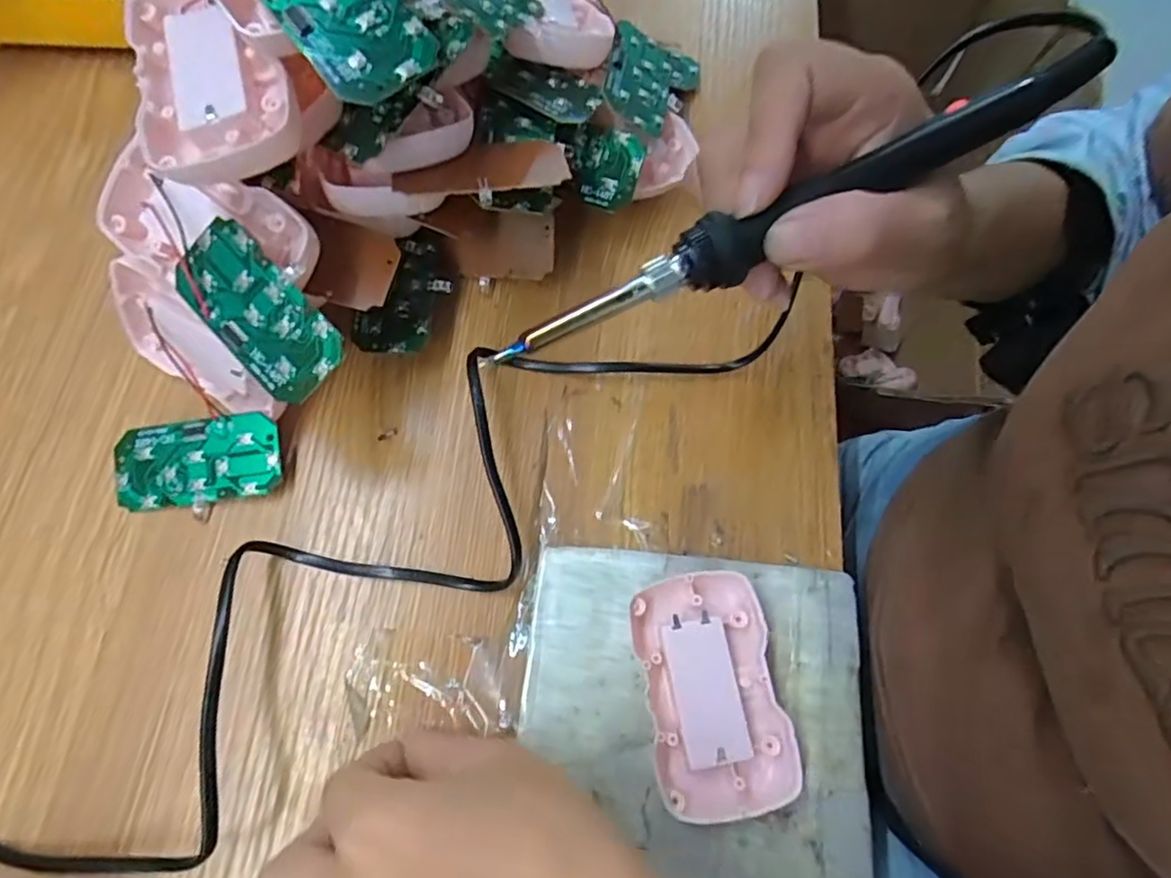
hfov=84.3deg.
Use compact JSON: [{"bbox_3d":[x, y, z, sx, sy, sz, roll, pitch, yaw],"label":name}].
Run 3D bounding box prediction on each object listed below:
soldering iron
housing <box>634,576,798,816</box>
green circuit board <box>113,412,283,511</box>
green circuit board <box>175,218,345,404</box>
[{"bbox_3d":[0.064,-0.070,0.198,0.200,0.015,0.017,-27,72,2],"label":"soldering iron"},{"bbox_3d":[0.050,0.100,0.260,0.052,0.017,0.088,-8,70,-5],"label":"housing"},{"bbox_3d":[-0.175,0.010,0.291,0.073,0.004,0.037,-8,85,0],"label":"green circuit board"},{"bbox_3d":[-0.127,-0.049,0.252,0.036,0.004,0.072,-45,88,9],"label":"green circuit board"}]

